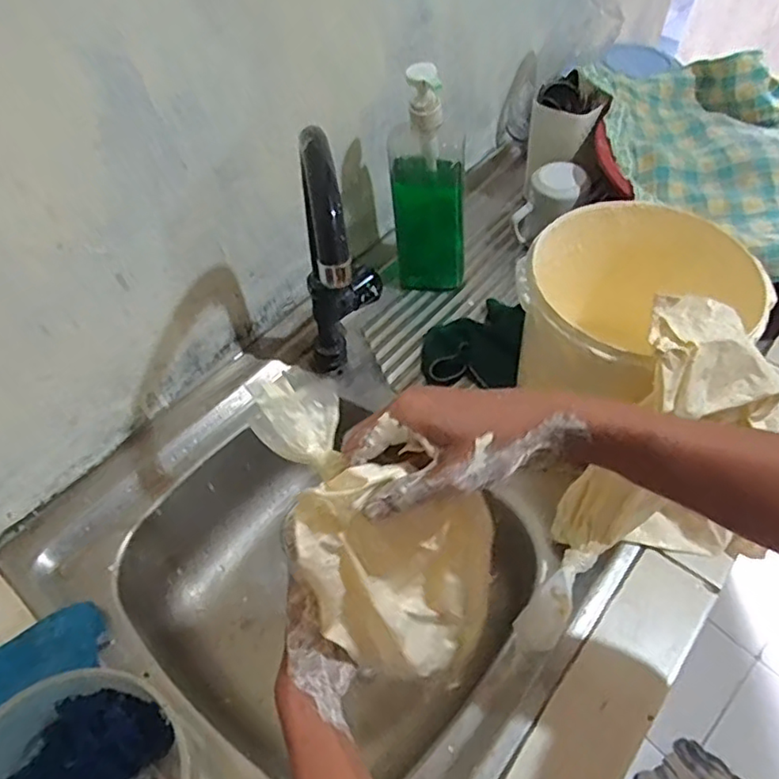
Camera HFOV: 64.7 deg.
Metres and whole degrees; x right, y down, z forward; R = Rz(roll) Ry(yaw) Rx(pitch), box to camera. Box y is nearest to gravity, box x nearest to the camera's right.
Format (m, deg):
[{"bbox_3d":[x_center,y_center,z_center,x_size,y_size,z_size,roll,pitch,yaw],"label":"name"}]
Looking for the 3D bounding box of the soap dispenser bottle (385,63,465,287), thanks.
[{"bbox_3d":[0.050,-0.245,0.742,0.099,0.268,0.073,-5,55,-4],"label":"soap dispenser bottle"}]

